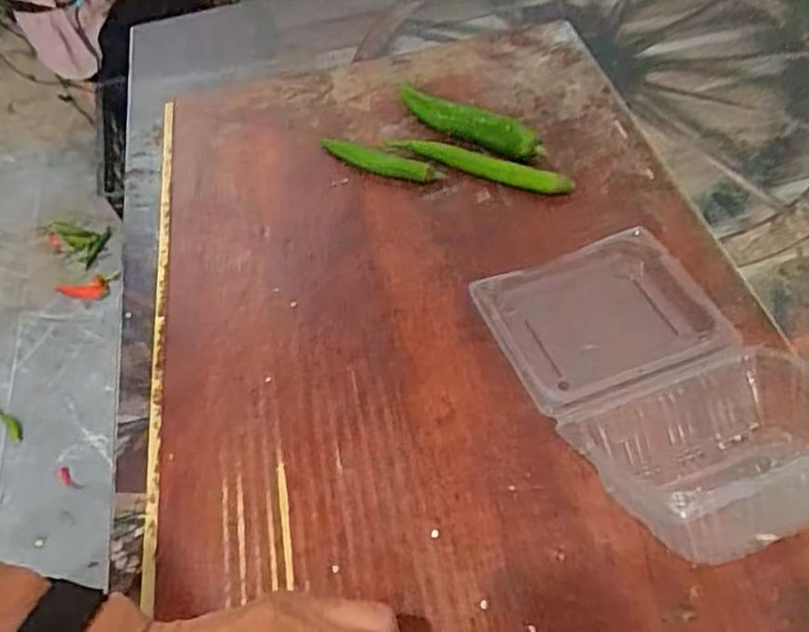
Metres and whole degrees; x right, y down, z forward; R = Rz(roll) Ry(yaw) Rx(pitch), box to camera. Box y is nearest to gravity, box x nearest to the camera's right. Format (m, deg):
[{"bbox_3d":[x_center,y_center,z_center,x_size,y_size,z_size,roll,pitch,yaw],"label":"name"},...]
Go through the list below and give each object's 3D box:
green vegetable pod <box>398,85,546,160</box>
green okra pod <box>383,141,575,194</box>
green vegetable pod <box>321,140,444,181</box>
[{"bbox_3d":[0.051,-0.163,0.541,0.143,0.030,0.024,33,62,27],"label":"green vegetable pod"},{"bbox_3d":[0.059,-0.125,0.518,0.155,0.015,0.020,21,57,20],"label":"green okra pod"},{"bbox_3d":[-0.021,-0.130,0.537,0.108,0.011,0.022,19,56,19],"label":"green vegetable pod"}]

